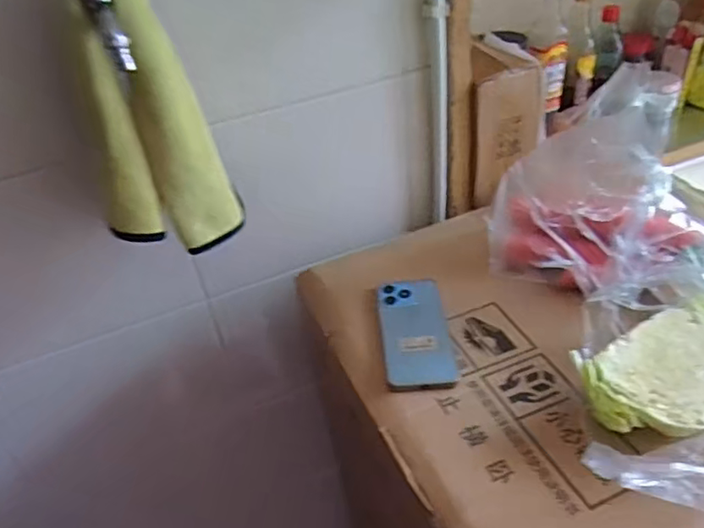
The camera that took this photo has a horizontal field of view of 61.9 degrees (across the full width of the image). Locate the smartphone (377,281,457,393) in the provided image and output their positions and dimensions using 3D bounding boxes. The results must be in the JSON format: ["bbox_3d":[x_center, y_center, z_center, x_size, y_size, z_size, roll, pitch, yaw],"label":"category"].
[{"bbox_3d":[0.072,0.074,0.667,0.077,0.015,0.158,-7,38,1],"label":"smartphone"}]

